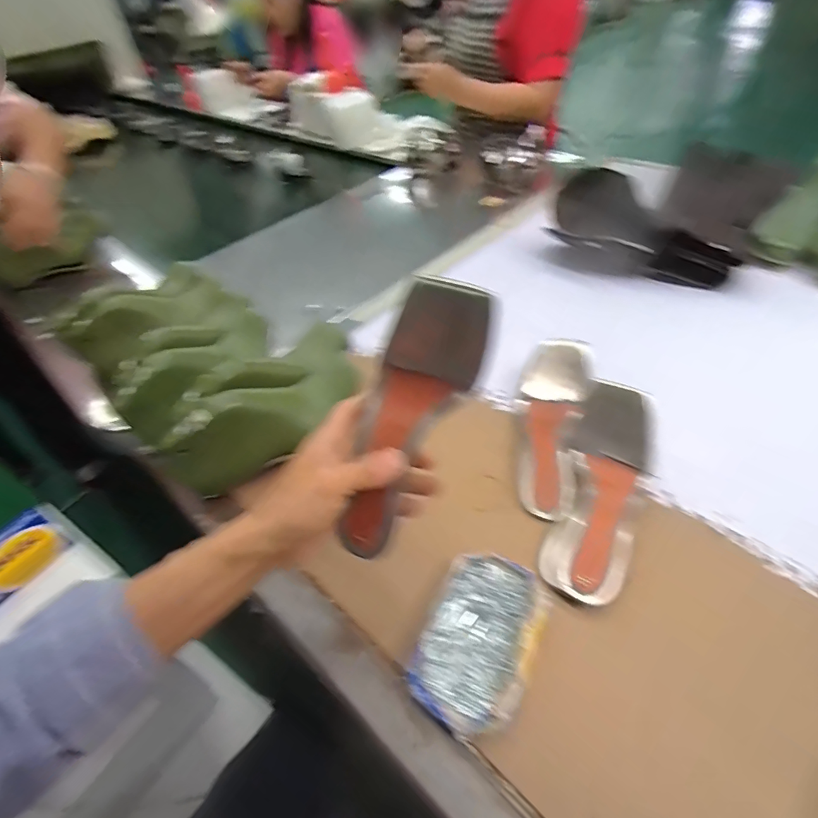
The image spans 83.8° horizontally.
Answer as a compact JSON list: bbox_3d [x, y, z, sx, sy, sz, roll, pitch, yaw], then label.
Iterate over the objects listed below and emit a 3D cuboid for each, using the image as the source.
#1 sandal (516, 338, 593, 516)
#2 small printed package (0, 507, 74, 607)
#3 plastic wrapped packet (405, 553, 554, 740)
[{"bbox_3d":[0.151,0.012,0.495,0.074,0.047,0.214,12,49,17],"label":"sandal"},{"bbox_3d":[-0.464,0.174,0.525,0.078,0.031,0.112,15,50,20],"label":"small printed package"},{"bbox_3d":[0.057,0.180,0.361,0.084,0.025,0.131,18,51,23],"label":"plastic wrapped packet"}]

